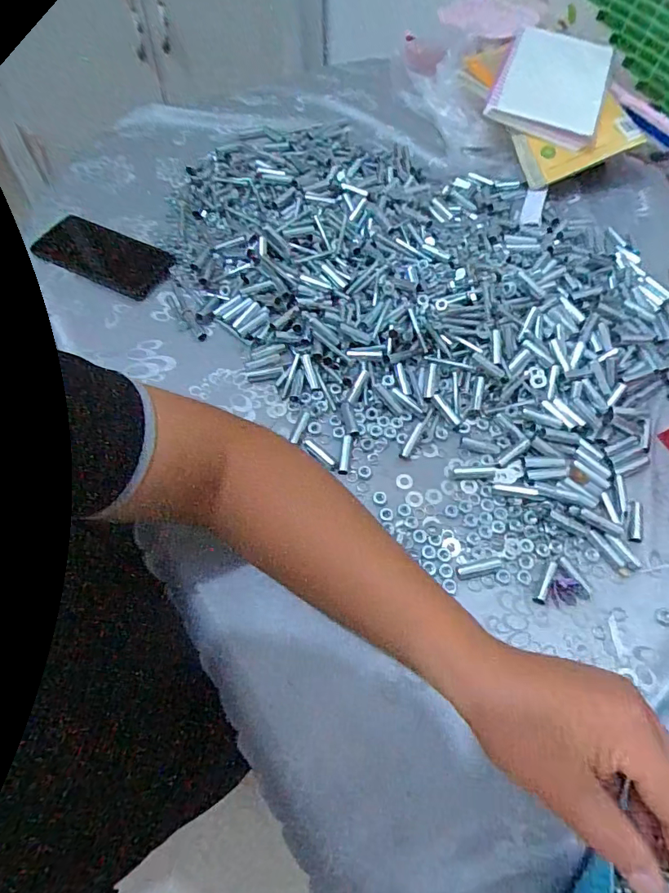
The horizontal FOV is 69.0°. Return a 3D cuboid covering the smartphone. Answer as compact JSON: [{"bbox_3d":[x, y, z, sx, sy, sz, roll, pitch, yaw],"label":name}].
[{"bbox_3d":[-0.279,-0.233,0.589,0.162,0.012,0.073,25,63,10],"label":"smartphone"}]

